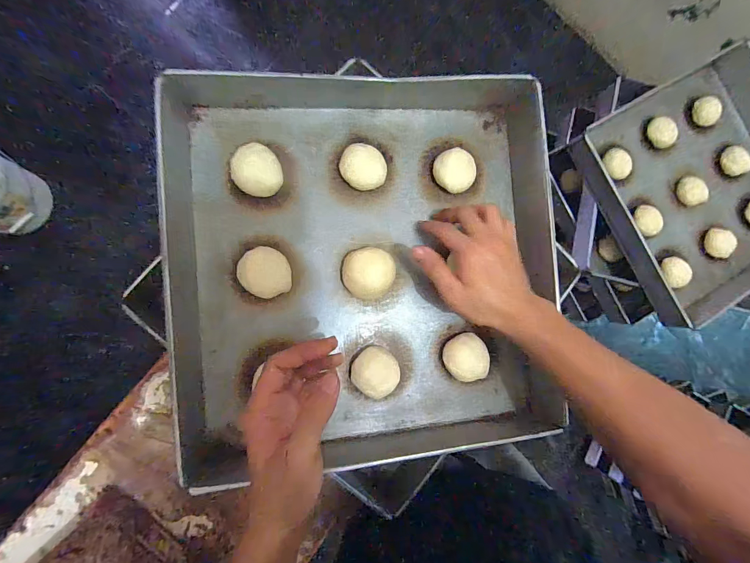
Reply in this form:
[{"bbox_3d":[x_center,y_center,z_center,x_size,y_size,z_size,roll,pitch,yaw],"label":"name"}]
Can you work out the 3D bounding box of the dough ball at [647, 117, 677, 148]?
[{"bbox_3d":[0.572,-0.296,0.690,0.045,0.030,0.059,-28,92,-9],"label":"dough ball"}]

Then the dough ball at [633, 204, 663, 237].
[{"bbox_3d":[0.533,-0.119,0.684,0.050,0.032,0.062,-1,88,-9],"label":"dough ball"}]

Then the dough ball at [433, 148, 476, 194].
[{"bbox_3d":[0.100,-0.138,0.439,0.052,0.024,0.052,0,87,-9],"label":"dough ball"}]

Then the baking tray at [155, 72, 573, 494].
[{"bbox_3d":[0.013,-0.021,0.398,0.450,0.072,0.457,-3,88,-9],"label":"baking tray"}]

